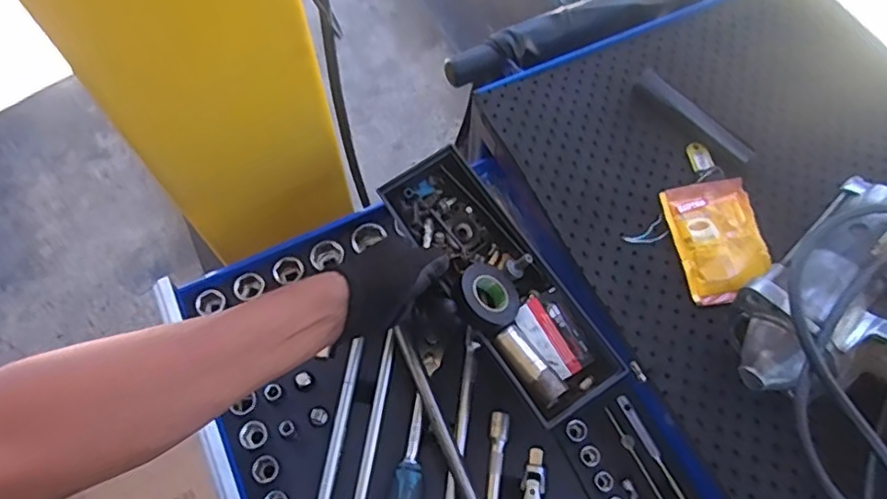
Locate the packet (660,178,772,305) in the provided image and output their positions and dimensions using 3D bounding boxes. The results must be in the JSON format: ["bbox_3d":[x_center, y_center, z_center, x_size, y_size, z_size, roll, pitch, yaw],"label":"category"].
[{"bbox_3d":[0.267,-0.009,0.584,0.084,0.007,0.117,-9,66,-5],"label":"packet"}]

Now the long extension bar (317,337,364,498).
[{"bbox_3d":[-0.102,0.171,0.588,0.015,0.011,0.163,8,65,3],"label":"long extension bar"}]

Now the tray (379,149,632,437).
[{"bbox_3d":[0.052,0.028,0.589,0.097,0.044,0.281,-31,69,-14],"label":"tray"}]

